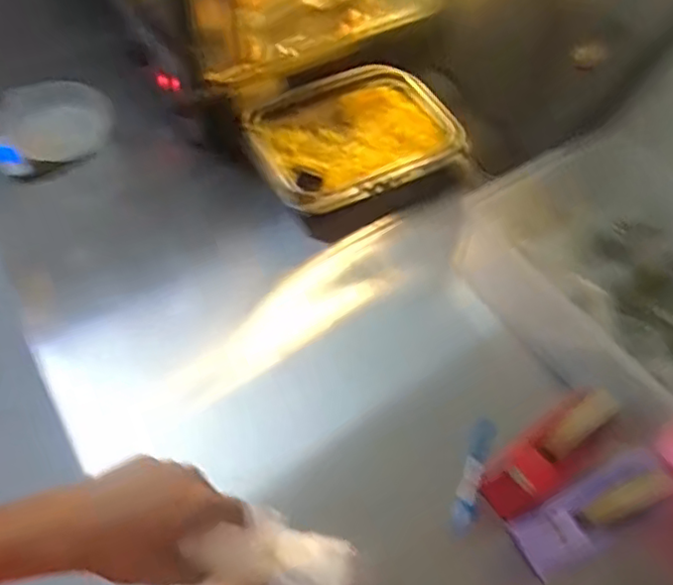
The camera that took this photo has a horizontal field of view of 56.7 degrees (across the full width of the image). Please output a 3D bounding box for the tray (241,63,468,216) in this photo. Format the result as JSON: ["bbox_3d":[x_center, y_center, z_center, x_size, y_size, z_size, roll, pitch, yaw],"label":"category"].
[{"bbox_3d":[0.033,-0.244,0.976,0.334,0.065,0.228,-25,59,-18],"label":"tray"}]

